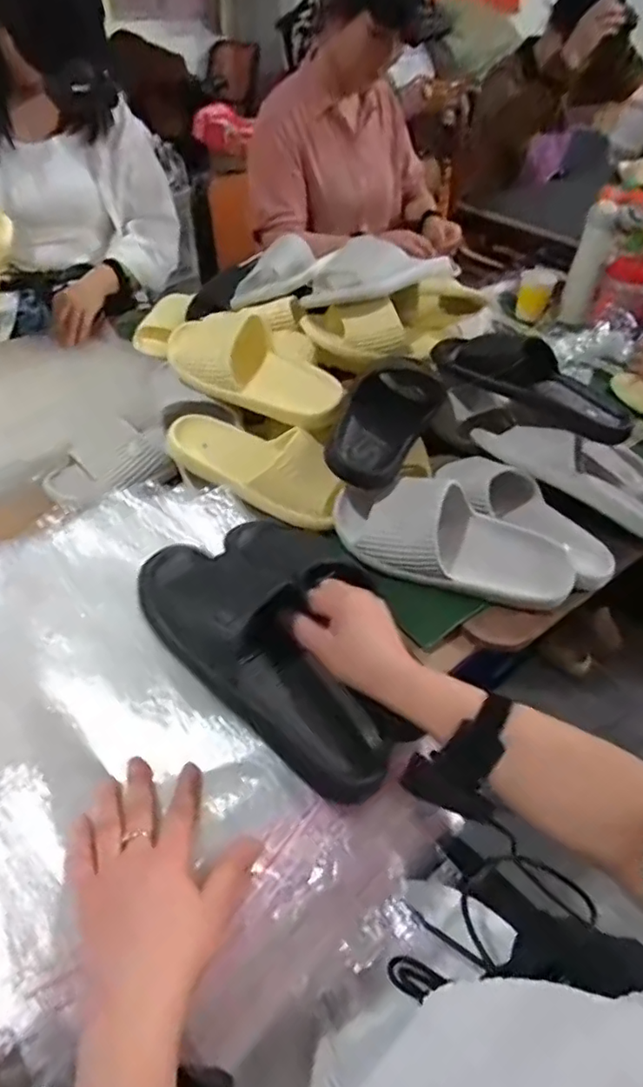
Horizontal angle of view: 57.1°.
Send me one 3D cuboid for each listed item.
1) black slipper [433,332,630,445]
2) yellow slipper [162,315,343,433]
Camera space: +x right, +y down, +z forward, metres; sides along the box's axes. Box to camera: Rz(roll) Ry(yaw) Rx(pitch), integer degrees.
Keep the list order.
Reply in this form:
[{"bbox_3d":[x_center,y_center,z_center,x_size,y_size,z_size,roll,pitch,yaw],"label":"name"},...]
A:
[{"bbox_3d":[0.278,-0.217,0.774,0.264,0.095,0.082,29,48,5],"label":"black slipper"},{"bbox_3d":[-0.091,-0.227,0.749,0.267,0.070,0.094,21,47,18],"label":"yellow slipper"}]

